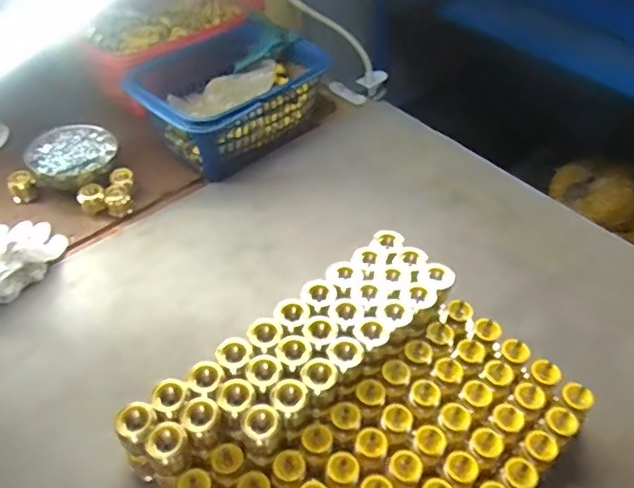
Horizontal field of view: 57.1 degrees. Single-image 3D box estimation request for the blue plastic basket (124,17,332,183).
[{"bbox_3d":[-0.117,-0.197,0.825,0.249,0.119,0.180,-31,54,-26],"label":"blue plastic basket"}]

